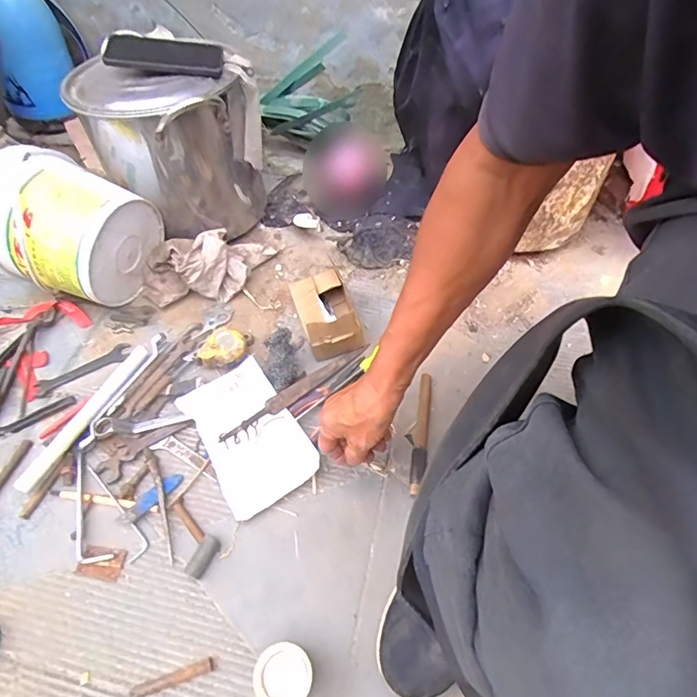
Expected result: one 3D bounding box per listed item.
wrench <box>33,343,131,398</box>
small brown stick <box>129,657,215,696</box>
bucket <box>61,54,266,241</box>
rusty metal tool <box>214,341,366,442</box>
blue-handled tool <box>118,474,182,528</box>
[{"bbox_3d":[-0.394,0.029,0.708,0.135,0.007,0.029,-30,59,-21],"label":"wrench"},{"bbox_3d":[-0.181,0.340,0.489,0.083,0.007,0.013,-15,55,-12],"label":"small brown stick"},{"bbox_3d":[-0.279,-0.317,0.810,0.203,0.294,0.223,20,56,12],"label":"bucket"},{"bbox_3d":[-0.069,0.057,0.674,0.257,0.007,0.021,-32,85,-31],"label":"rusty metal tool"},{"bbox_3d":[-0.248,0.186,0.593,0.022,0.012,0.084,37,61,24],"label":"blue-handled tool"}]

